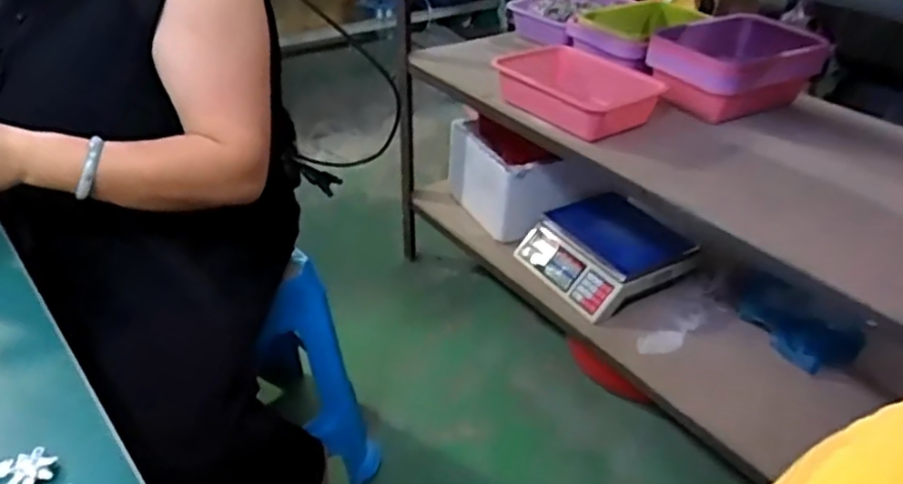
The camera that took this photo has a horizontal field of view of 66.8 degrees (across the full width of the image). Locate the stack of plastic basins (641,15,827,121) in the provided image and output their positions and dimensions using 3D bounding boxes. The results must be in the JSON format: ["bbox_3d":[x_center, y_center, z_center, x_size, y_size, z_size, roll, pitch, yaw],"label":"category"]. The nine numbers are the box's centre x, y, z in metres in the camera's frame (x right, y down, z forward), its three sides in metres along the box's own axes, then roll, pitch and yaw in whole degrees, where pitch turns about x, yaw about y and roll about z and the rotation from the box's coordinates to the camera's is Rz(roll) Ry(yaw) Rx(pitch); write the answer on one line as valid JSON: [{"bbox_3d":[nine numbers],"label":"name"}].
[{"bbox_3d":[0.500,-0.312,1.228,0.272,0.137,0.182,-3,35,-7],"label":"stack of plastic basins"}]

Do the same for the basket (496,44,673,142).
[{"bbox_3d":[0.234,-0.276,1.249,0.175,0.078,0.288,-20,40,-29],"label":"basket"}]

